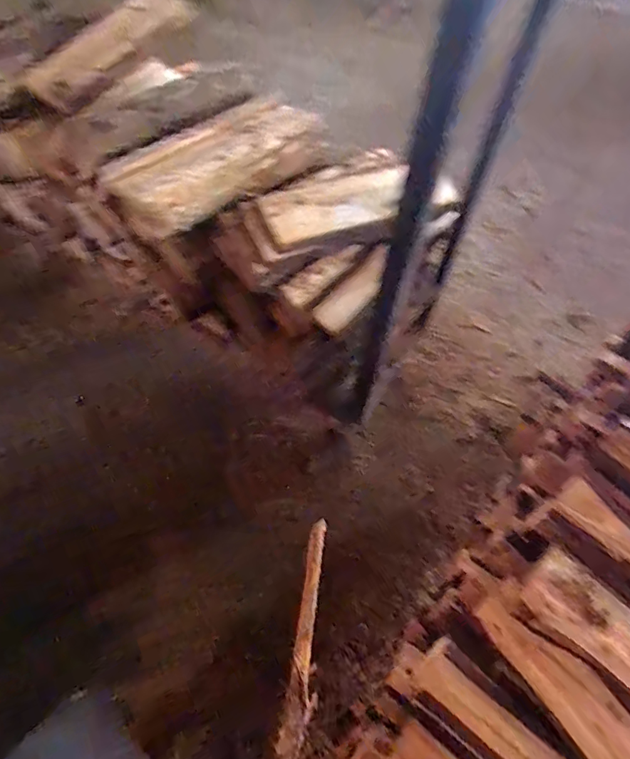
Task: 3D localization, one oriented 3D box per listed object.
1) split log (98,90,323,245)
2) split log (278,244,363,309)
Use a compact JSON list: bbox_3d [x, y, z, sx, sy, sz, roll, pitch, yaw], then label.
[{"bbox_3d":[-0.212,-0.504,1.104,0.512,0.125,0.252,-39,67,-21],"label":"split log"},{"bbox_3d":[0.020,-0.248,1.102,0.217,0.064,0.055,-34,66,-19],"label":"split log"}]

